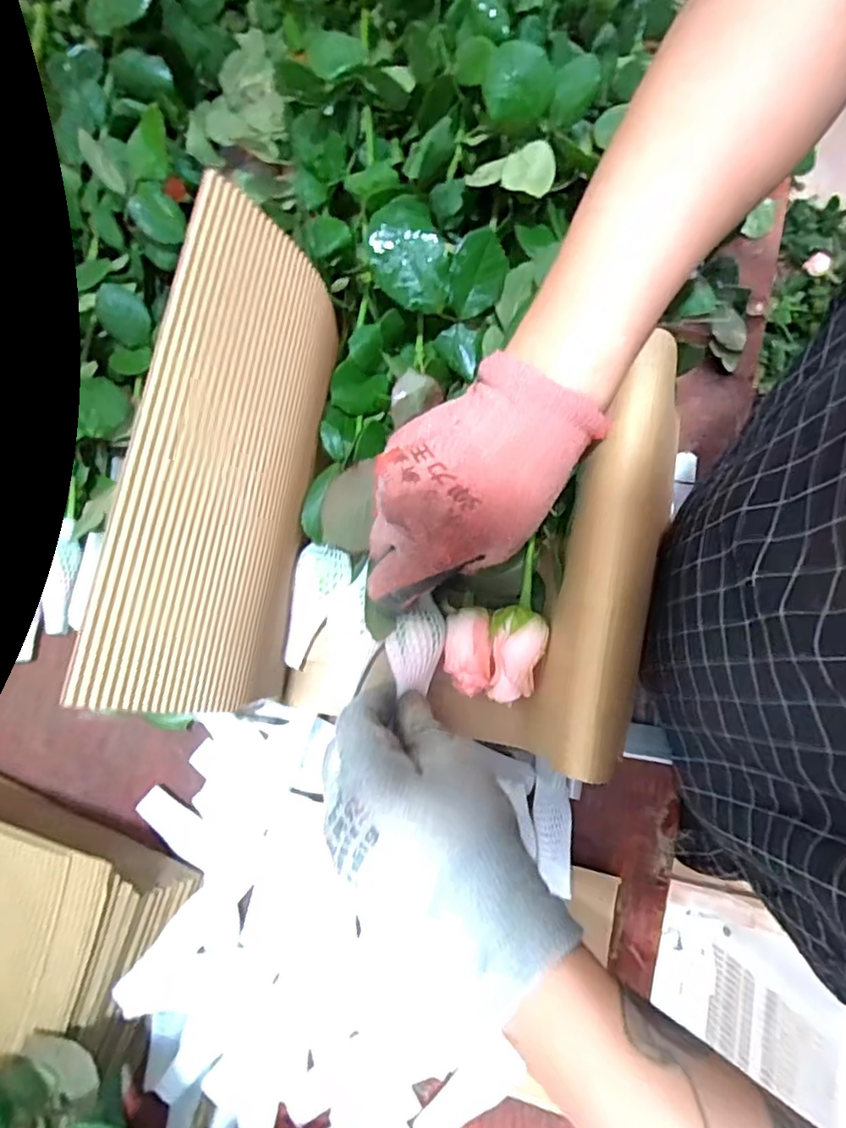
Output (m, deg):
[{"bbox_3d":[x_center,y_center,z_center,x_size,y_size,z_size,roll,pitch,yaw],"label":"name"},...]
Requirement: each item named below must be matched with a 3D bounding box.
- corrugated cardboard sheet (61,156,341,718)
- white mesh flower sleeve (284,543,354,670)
[{"bbox_3d":[-0.089,-0.042,0.270,0.070,0.092,0.212,6,78,2],"label":"corrugated cardboard sheet"},{"bbox_3d":[-0.062,0.023,0.325,0.029,0.013,0.070,22,101,5],"label":"white mesh flower sleeve"}]

